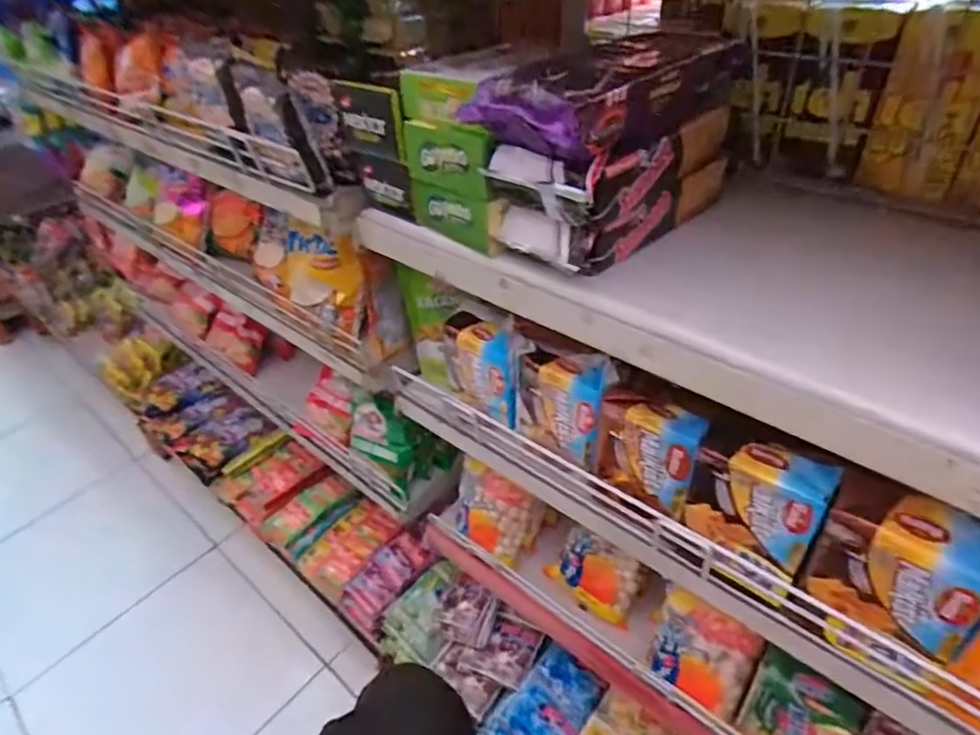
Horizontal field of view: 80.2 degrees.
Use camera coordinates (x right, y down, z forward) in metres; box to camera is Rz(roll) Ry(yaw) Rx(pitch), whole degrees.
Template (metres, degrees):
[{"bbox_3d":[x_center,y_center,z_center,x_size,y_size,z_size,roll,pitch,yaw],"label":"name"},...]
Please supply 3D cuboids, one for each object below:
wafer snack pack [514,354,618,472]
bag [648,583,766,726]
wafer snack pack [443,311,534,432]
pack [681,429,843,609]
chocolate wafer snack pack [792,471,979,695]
[{"bbox_3d":[0.063,0.029,0.478,0.079,0.089,0.035,22,47,30],"label":"wafer snack pack"},{"bbox_3d":[0.207,0.269,0.561,0.090,0.111,0.038,19,24,27],"label":"bag"},{"bbox_3d":[-0.003,-0.001,0.516,0.087,0.090,0.033,28,50,35],"label":"wafer snack pack"},{"bbox_3d":[0.175,0.099,0.393,0.077,0.117,0.030,20,45,28],"label":"pack"},{"bbox_3d":[0.237,0.129,0.347,0.032,0.127,0.082,-32,46,-29],"label":"chocolate wafer snack pack"}]

